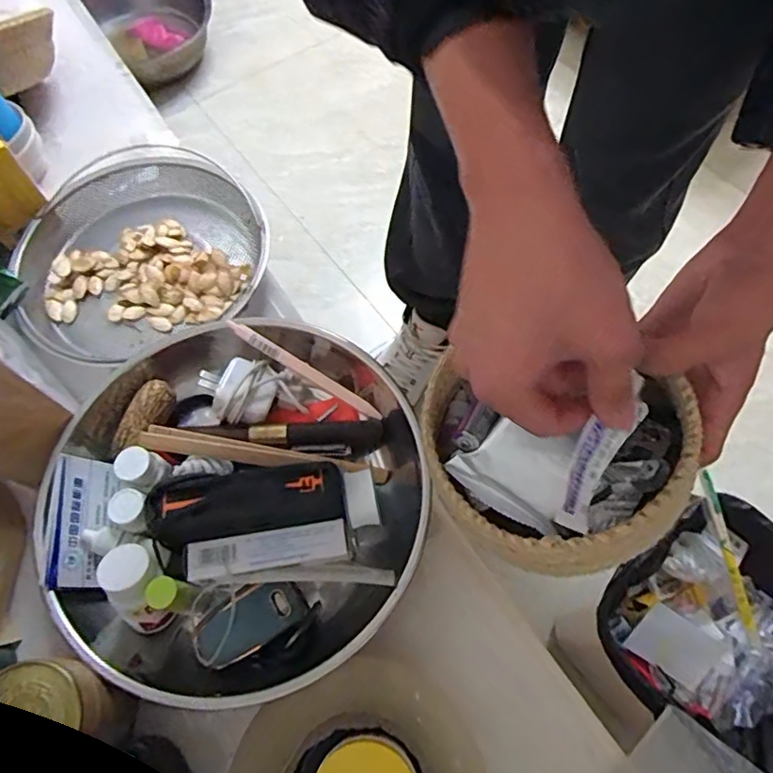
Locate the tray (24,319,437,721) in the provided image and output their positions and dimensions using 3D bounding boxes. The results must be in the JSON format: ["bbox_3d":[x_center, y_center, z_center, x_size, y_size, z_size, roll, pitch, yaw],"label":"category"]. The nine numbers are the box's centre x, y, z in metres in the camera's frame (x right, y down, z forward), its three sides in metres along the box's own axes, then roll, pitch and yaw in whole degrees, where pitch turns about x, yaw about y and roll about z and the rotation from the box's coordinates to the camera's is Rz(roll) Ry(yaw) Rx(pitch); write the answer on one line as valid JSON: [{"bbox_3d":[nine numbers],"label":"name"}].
[{"bbox_3d":[-0.102,0.069,0.398,0.245,0.067,0.266,0,66,0],"label":"tray"}]

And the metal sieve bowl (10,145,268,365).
[{"bbox_3d":[-0.216,-0.129,0.509,0.206,0.040,0.205,0,66,0],"label":"metal sieve bowl"}]

